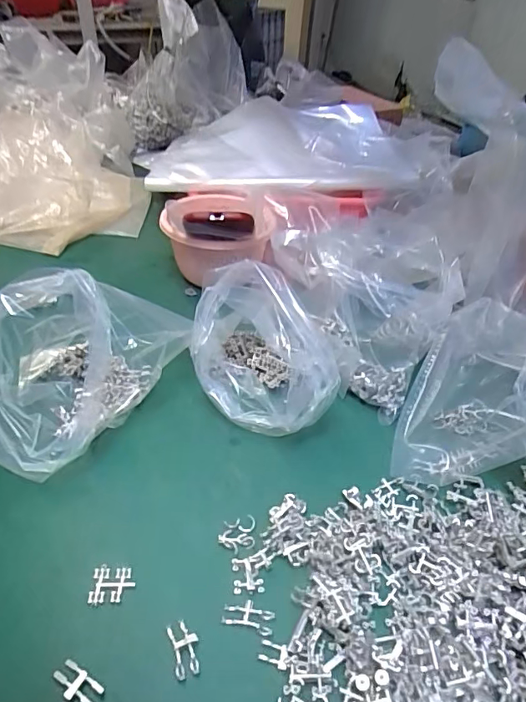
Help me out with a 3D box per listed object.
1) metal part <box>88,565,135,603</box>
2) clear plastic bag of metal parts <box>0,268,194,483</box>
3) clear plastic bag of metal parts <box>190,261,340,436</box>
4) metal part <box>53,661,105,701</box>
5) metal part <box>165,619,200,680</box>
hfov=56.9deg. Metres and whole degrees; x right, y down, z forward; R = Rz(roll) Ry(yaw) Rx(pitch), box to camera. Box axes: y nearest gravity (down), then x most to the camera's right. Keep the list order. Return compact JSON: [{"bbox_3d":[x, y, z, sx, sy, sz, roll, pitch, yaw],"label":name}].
[{"bbox_3d":[-0.108,0.166,0.347,0.029,0.004,0.026,0,40,-3],"label":"metal part"},{"bbox_3d":[-0.179,-0.005,0.439,0.127,0.138,0.197,20,43,20],"label":"clear plastic bag of metal parts"},{"bbox_3d":[0.000,0.005,0.455,0.102,0.122,0.137,-28,49,-31],"label":"clear plastic bag of metal parts"},{"bbox_3d":[-0.114,0.205,0.298,0.031,0.004,0.016,23,44,22],"label":"metal part"},{"bbox_3d":[-0.051,0.193,0.317,0.018,0.005,0.032,-12,42,-17],"label":"metal part"}]

